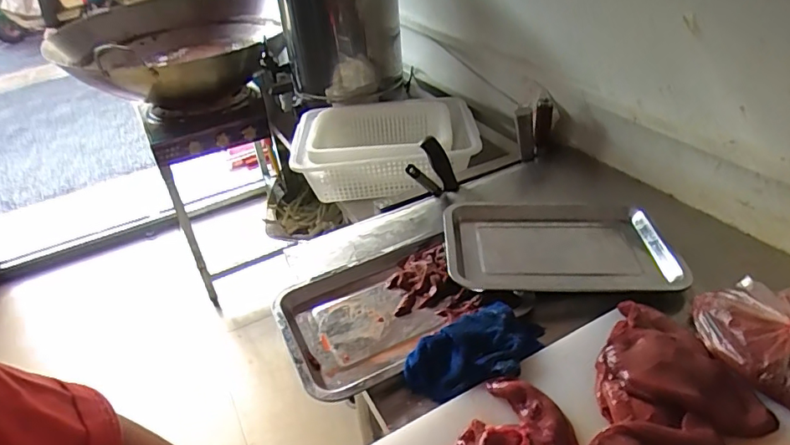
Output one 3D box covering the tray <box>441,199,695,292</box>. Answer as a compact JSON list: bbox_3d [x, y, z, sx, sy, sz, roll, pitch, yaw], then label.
[{"bbox_3d":[0.230,0.024,0.742,0.309,0.029,0.218,-4,36,4],"label":"tray"}]

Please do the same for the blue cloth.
[{"bbox_3d":[0.100,0.144,0.585,0.175,0.042,0.089,-24,37,-22],"label":"blue cloth"}]

